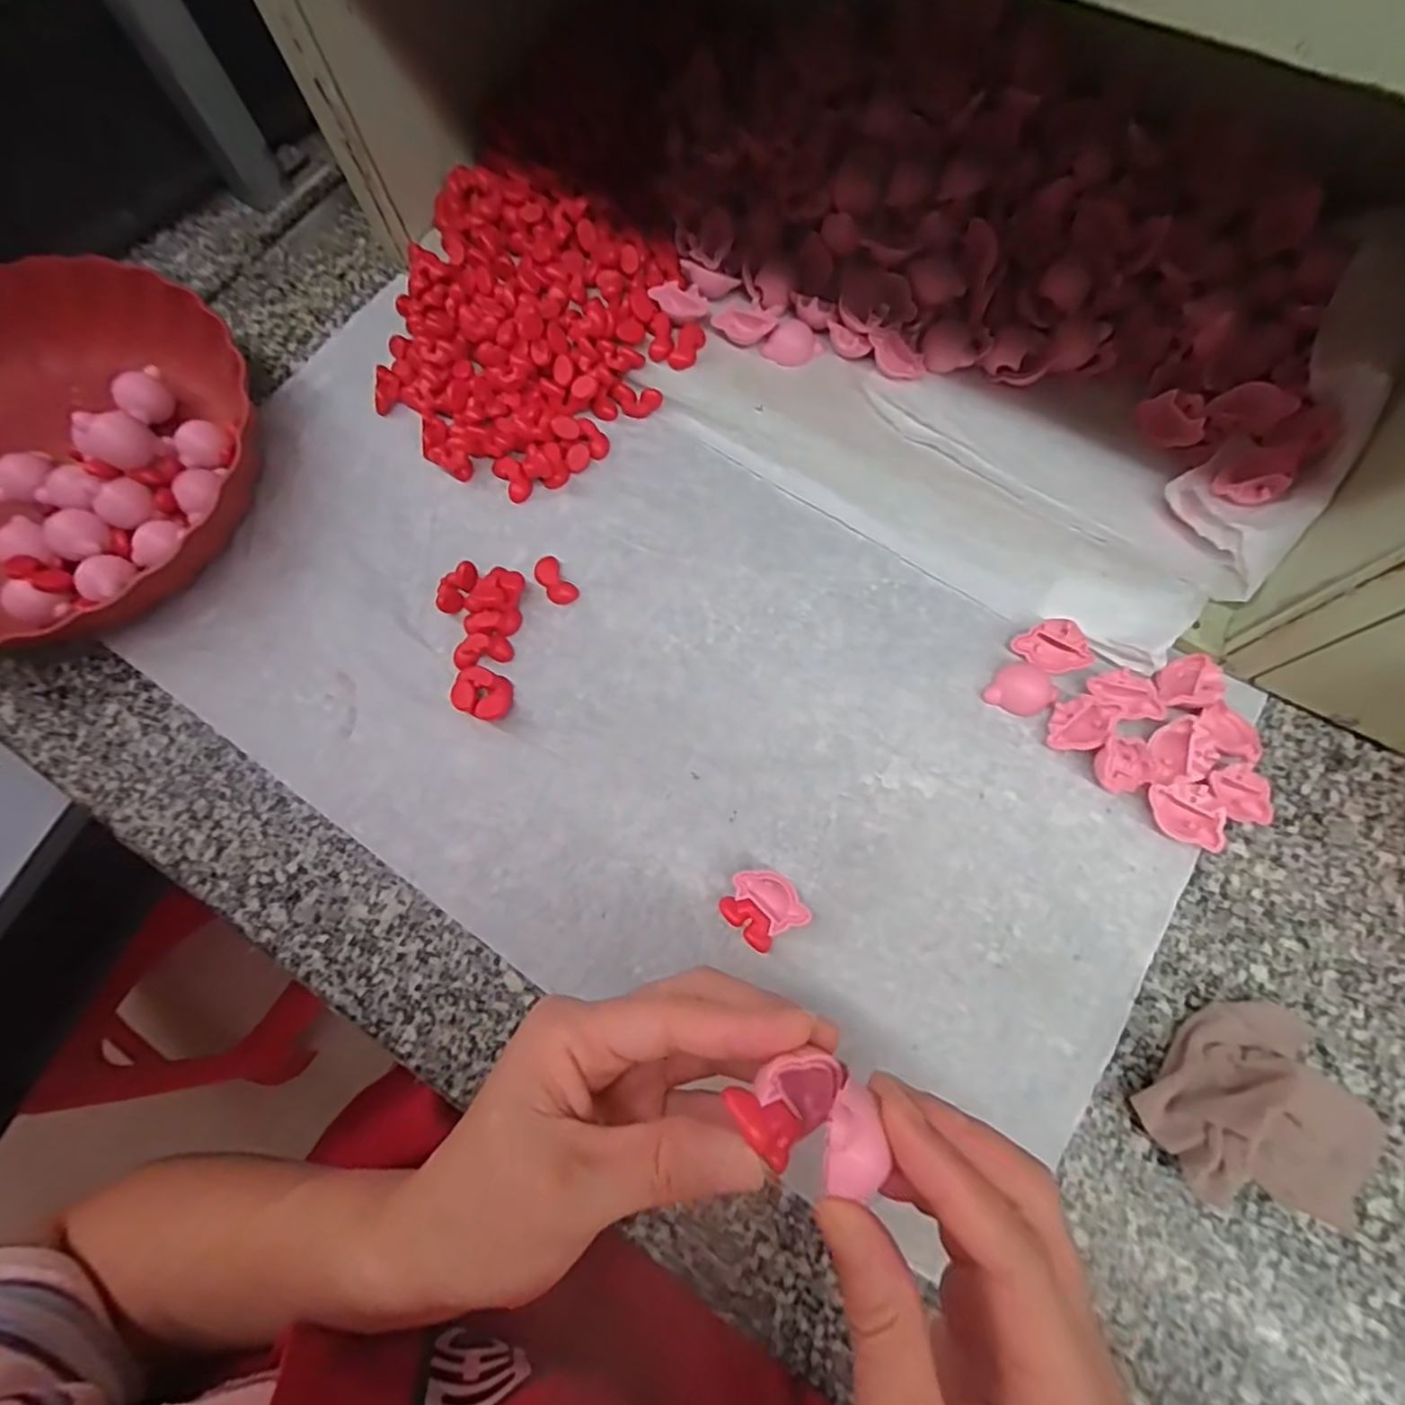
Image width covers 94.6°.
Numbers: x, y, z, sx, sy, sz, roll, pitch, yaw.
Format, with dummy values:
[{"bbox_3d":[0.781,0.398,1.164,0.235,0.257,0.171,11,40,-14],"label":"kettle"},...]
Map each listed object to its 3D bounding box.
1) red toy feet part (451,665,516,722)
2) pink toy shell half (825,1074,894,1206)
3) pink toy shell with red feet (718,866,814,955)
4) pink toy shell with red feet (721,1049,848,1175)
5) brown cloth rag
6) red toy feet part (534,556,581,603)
[{"bbox_3d":[-0.118,-0.005,0.346,0.029,0.015,0.025,17,74,6],"label":"red toy feet part"},{"bbox_3d":[0.041,0.120,0.177,0.016,0.009,0.027,1,73,2],"label":"pink toy shell half"},{"bbox_3d":[0.029,0.099,0.313,0.033,0.013,0.035,-35,75,-9],"label":"pink toy shell with red feet"},{"bbox_3d":[0.027,0.116,0.191,0.032,0.016,0.025,-36,75,-9],"label":"pink toy shell with red feet"},{"bbox_3d":[0.247,0.180,0.273,0.087,0.035,0.090,-41,76,-11],"label":"brown cloth rag"},{"bbox_3d":[-0.084,-0.069,0.372,0.016,0.009,0.029,-34,75,-9],"label":"red toy feet part"}]

